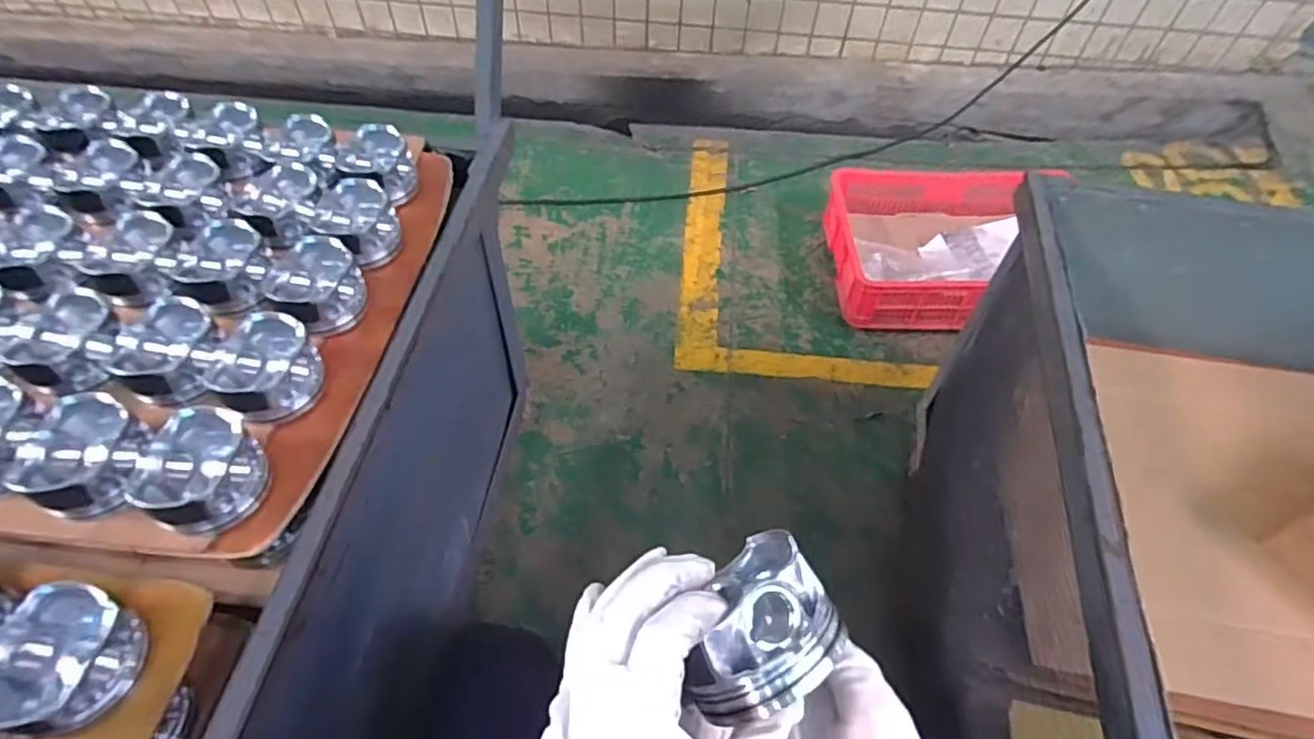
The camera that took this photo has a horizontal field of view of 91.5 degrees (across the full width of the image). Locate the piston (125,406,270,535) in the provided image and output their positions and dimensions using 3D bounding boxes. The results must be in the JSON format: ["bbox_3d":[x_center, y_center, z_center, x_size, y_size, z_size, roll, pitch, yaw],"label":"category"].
[{"bbox_3d":[-0.343,0.079,0.484,0.070,0.065,0.081,17,54,9],"label":"piston"}]

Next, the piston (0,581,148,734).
[{"bbox_3d":[-0.378,0.185,0.406,0.068,0.052,0.081,7,53,2],"label":"piston"}]

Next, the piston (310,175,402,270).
[{"bbox_3d":[-0.304,-0.147,0.651,0.076,0.067,0.083,-24,58,-20],"label":"piston"}]

